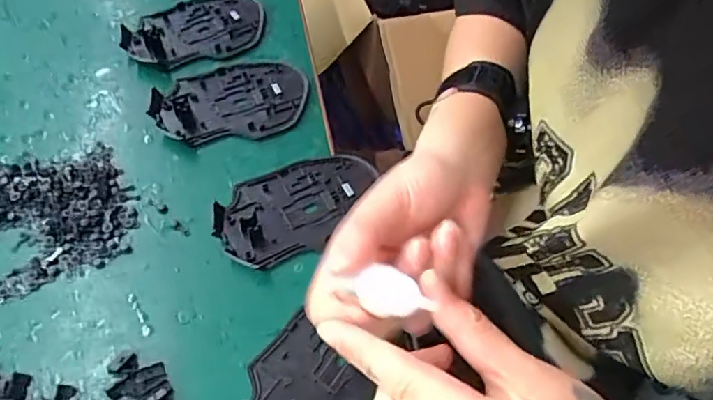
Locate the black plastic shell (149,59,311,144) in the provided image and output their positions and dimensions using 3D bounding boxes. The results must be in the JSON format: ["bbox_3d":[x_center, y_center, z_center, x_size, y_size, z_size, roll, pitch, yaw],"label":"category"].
[{"bbox_3d":[-0.094,-0.078,0.399,0.113,0.011,0.074,-9,60,-9],"label":"black plastic shell"}]

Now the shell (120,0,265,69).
[{"bbox_3d":[-0.132,-0.142,0.434,0.113,0.009,0.069,-17,62,-14],"label":"shell"}]

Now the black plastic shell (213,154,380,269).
[{"bbox_3d":[-0.039,0.001,0.355,0.113,0.012,0.064,-25,64,-18],"label":"black plastic shell"}]

